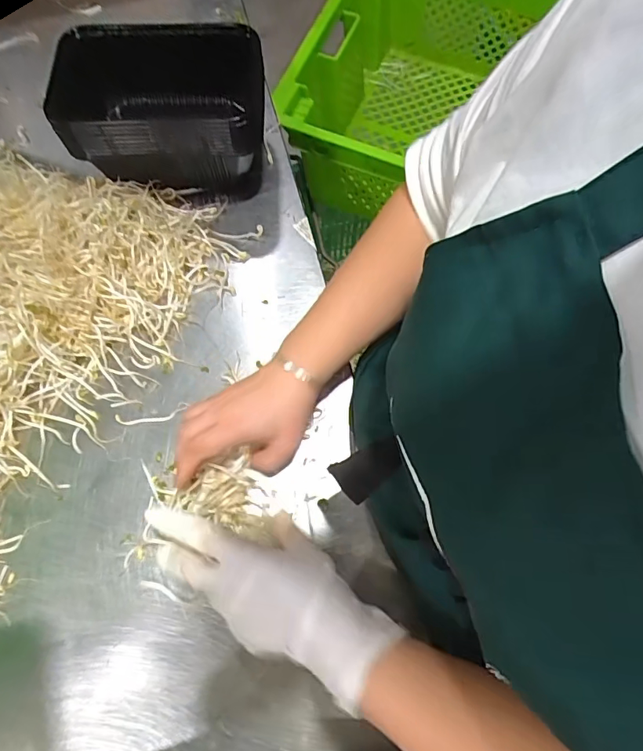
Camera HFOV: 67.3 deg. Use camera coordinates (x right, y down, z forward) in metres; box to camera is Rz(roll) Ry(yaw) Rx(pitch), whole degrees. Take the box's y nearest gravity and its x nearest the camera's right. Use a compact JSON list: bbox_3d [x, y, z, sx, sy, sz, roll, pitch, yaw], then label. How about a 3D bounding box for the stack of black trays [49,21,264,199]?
[{"bbox_3d":[-0.155,-0.246,0.467,0.185,0.105,0.117,0,69,-1],"label":"stack of black trays"}]

